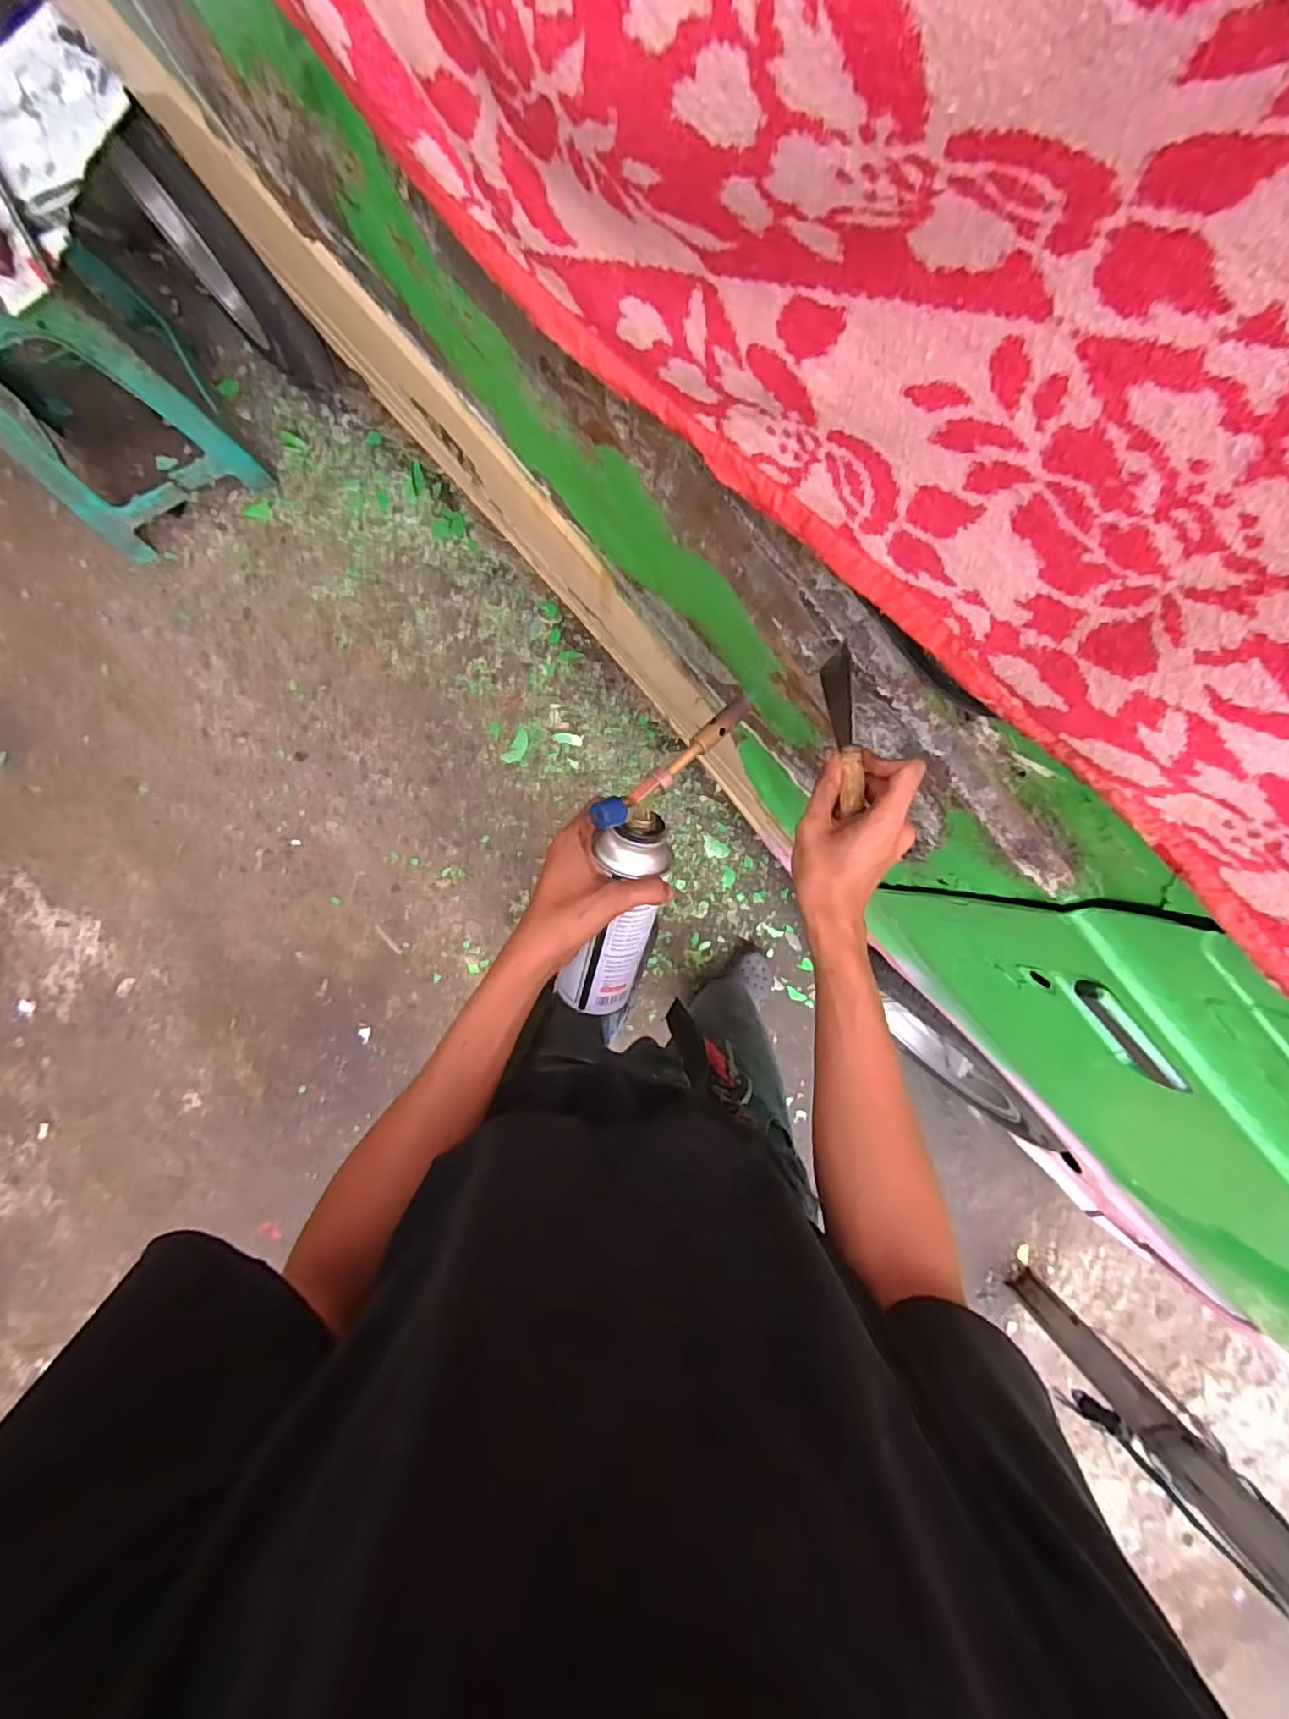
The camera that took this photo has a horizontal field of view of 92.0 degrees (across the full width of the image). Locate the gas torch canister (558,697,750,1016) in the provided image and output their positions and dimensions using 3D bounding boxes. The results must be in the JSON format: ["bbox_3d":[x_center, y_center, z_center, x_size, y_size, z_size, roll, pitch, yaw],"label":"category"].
[{"bbox_3d":[-0.005,0.012,0.474,0.081,0.088,0.271,15,113,-7],"label":"gas torch canister"}]

